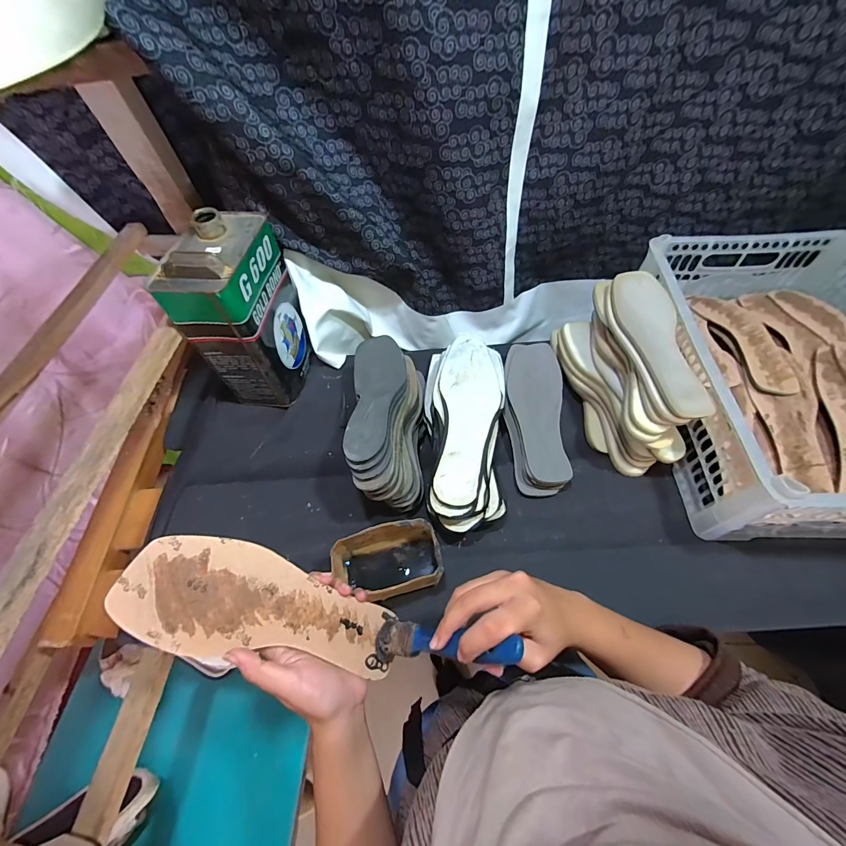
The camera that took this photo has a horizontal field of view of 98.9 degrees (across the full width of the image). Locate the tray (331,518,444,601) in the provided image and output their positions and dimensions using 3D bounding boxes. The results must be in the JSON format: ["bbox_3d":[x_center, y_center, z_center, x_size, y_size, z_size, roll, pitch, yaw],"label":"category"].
[{"bbox_3d":[-0.040,0.172,0.447,0.123,0.067,0.080,-17,57,-7],"label":"tray"}]

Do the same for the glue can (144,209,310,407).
[{"bbox_3d":[-0.265,-0.167,0.558,0.108,0.233,0.170,4,57,7],"label":"glue can"}]

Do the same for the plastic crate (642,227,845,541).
[{"bbox_3d":[0.506,-0.075,0.516,0.372,0.142,0.441,0,57,4],"label":"plastic crate"}]

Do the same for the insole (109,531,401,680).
[{"bbox_3d":[-0.129,0.162,0.313,0.222,0.023,0.080,25,57,-16],"label":"insole"}]

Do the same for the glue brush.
[{"bbox_3d":[0.013,0.181,0.295,0.161,0.013,0.035,-26,43,44],"label":"glue brush"}]

